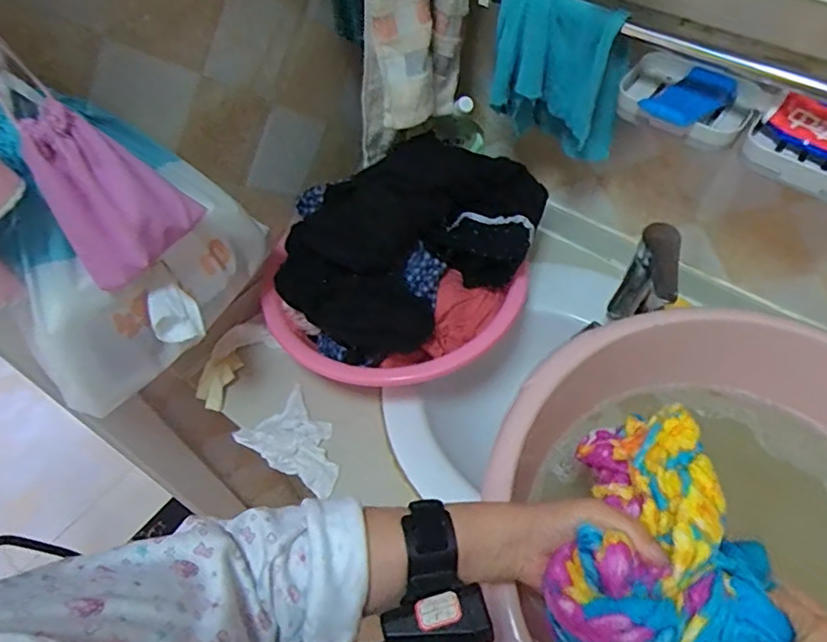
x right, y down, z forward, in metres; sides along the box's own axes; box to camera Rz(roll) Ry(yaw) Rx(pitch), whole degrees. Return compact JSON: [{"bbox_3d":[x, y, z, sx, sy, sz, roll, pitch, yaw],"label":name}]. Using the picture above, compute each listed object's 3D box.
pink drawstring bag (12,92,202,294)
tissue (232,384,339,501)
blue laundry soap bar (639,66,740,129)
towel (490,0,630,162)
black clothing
[{"bbox_3d":[-0.240,-0.104,0.457,0.101,0.135,0.047,-36,61,-20],"label":"pink drawstring bag"},{"bbox_3d":[-0.145,0.157,0.719,0.131,0.030,0.096,39,66,25],"label":"tissue"},{"bbox_3d":[0.276,-0.222,0.574,0.102,0.020,0.056,-38,62,-21],"label":"blue laundry soap bar"},{"bbox_3d":[0.162,-0.272,0.643,0.147,0.176,0.057,15,58,13],"label":"towel"},{"bbox_3d":[0.011,-0.100,0.706,0.348,0.135,0.192,-30,60,-17],"label":"black clothing"}]

